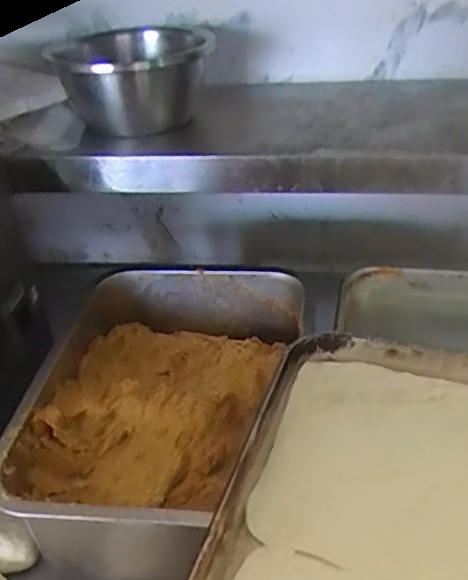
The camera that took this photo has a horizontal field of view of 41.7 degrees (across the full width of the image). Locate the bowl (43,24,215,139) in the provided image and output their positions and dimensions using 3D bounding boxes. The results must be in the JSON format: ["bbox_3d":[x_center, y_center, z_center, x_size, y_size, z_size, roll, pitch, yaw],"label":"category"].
[{"bbox_3d":[-0.128,-0.263,0.776,0.178,0.113,0.178,-3,33,2],"label":"bowl"}]

